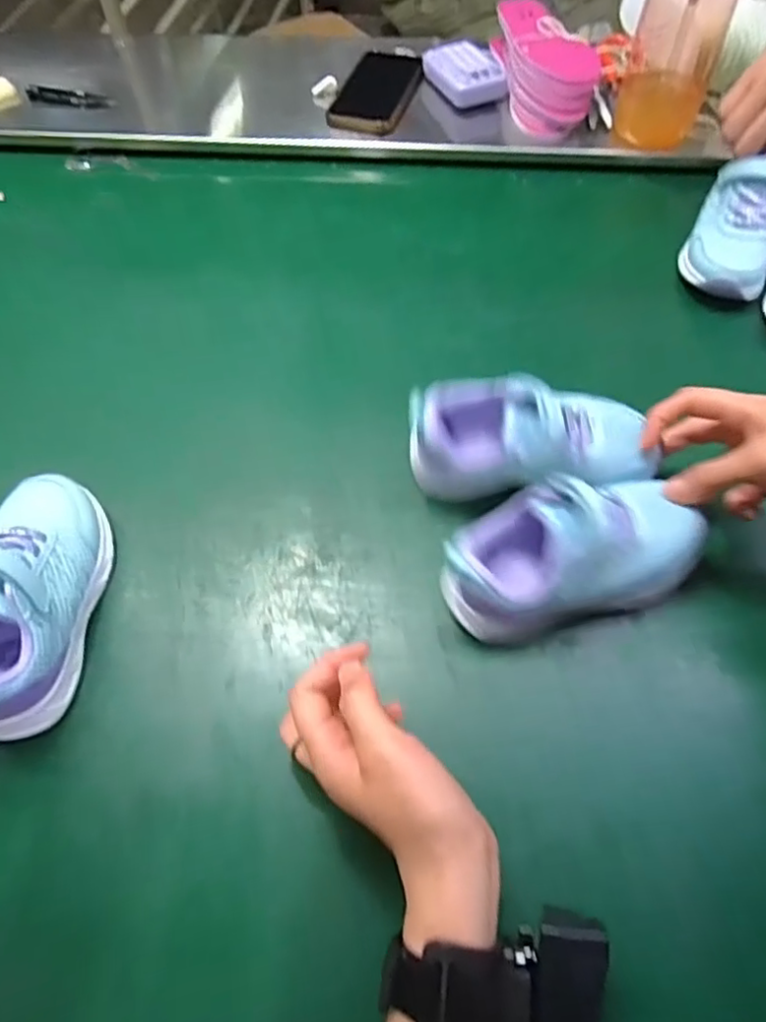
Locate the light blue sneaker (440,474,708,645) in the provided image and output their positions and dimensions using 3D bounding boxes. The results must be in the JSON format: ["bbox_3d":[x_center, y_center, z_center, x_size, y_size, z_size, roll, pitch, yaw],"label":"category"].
[{"bbox_3d":[0.117,0.025,0.379,0.163,0.071,0.077,-13,64,-9],"label":"light blue sneaker"}]

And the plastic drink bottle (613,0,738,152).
[{"bbox_3d":[0.290,-0.461,0.576,0.084,0.198,0.100,23,64,9],"label":"plastic drink bottle"}]

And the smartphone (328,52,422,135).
[{"bbox_3d":[-0.005,-0.483,0.696,0.078,0.016,0.156,14,62,12],"label":"smartphone"}]

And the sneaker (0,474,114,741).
[{"bbox_3d":[-0.225,0.050,0.383,0.070,0.072,0.167,4,62,-1],"label":"sneaker"}]

